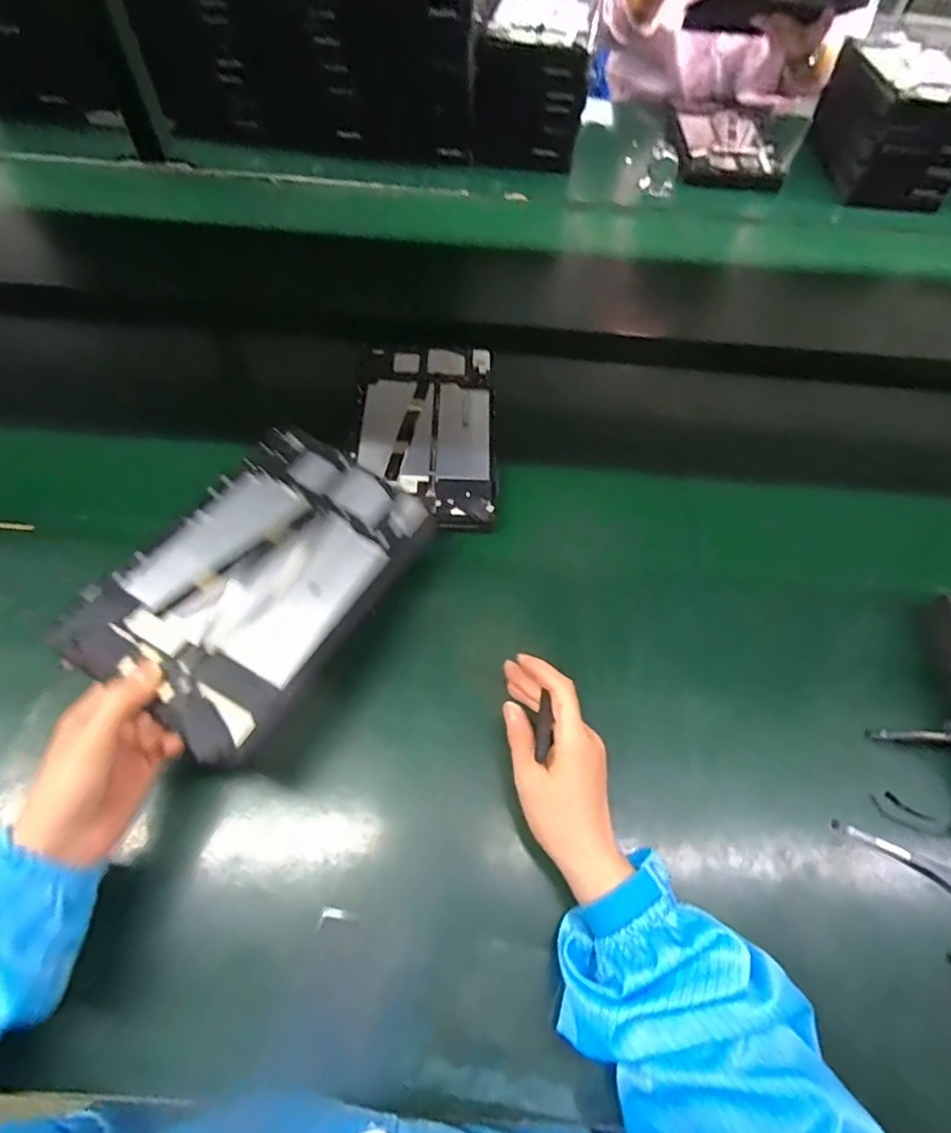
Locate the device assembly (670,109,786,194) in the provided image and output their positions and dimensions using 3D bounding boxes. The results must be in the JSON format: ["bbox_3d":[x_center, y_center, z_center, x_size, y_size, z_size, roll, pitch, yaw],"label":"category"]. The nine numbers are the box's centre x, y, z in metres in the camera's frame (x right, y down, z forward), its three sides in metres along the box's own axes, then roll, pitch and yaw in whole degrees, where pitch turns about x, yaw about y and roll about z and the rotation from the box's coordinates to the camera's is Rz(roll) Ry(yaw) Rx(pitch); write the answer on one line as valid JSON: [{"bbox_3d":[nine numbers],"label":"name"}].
[{"bbox_3d":[0.419,-0.705,0.951,0.178,0.039,0.214,9,57,2],"label":"device assembly"}]

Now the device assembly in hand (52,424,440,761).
[{"bbox_3d":[-0.156,0.000,0.424,0.153,0.041,0.249,25,59,13],"label":"device assembly in hand"}]

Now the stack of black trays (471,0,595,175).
[{"bbox_3d":[0.083,-0.761,0.906,0.170,0.169,0.220,4,57,-1],"label":"stack of black trays"}]

